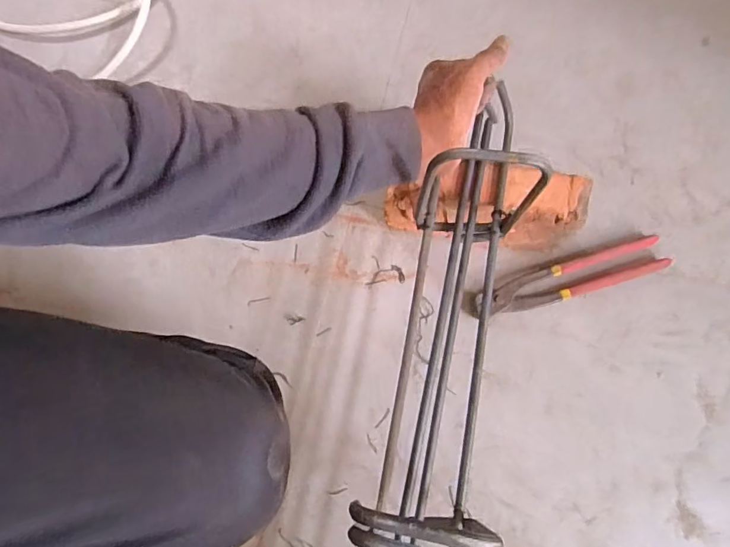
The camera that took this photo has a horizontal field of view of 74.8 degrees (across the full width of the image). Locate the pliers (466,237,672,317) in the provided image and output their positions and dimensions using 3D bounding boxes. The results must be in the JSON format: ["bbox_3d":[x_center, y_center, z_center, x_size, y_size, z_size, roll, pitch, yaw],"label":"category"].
[{"bbox_3d":[0.222,0.006,0.516,0.216,0.015,0.038,-16,74,-4],"label":"pliers"}]

